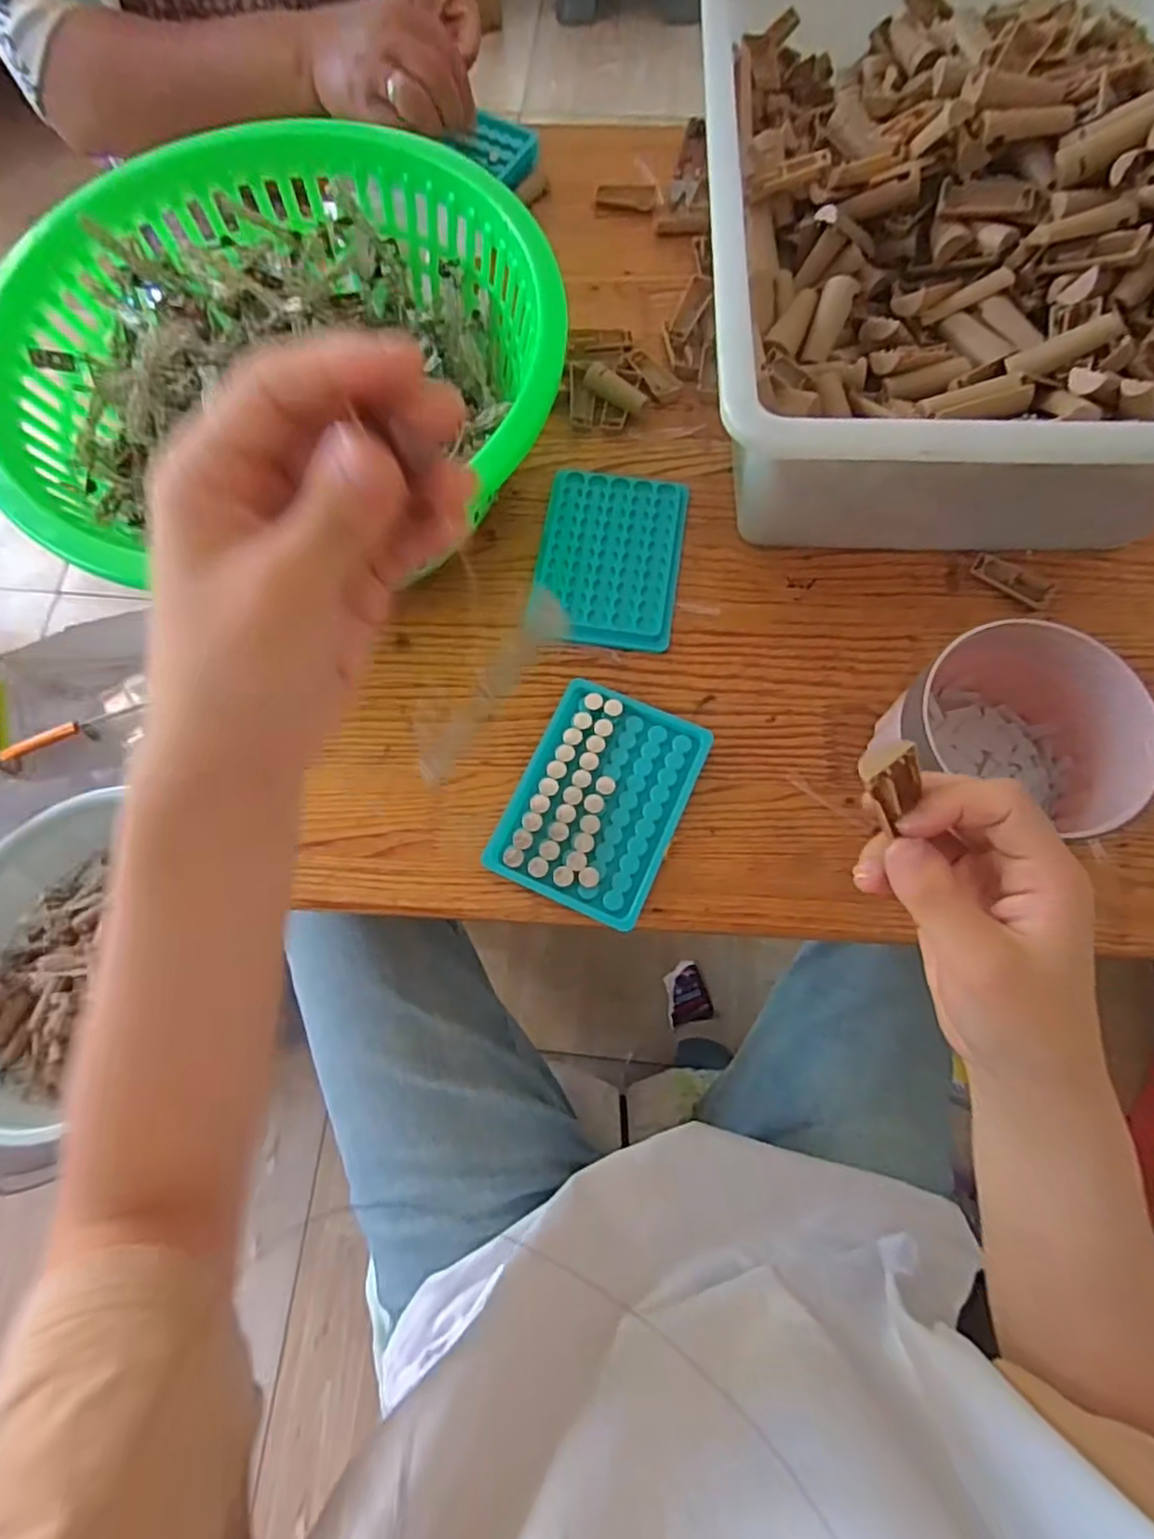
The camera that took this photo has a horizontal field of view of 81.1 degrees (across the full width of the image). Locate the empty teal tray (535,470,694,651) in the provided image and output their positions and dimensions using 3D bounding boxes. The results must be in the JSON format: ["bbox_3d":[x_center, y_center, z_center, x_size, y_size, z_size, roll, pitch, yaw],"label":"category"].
[{"bbox_3d":[0.024,-0.142,0.455,0.093,0.013,0.128,7,73,4],"label":"empty teal tray"}]

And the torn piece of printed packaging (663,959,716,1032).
[{"bbox_3d":[0.142,0.291,0.877,0.056,0.006,0.076,-13,72,-2],"label":"torn piece of printed packaging"}]

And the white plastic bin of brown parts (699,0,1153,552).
[{"bbox_3d":[0.237,-0.333,0.438,0.312,0.152,0.408,1,72,2],"label":"white plastic bin of brown parts"}]

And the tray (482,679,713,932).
[{"bbox_3d":[0.014,0.018,0.404,0.096,0.012,0.131,23,75,9],"label":"tray"}]

